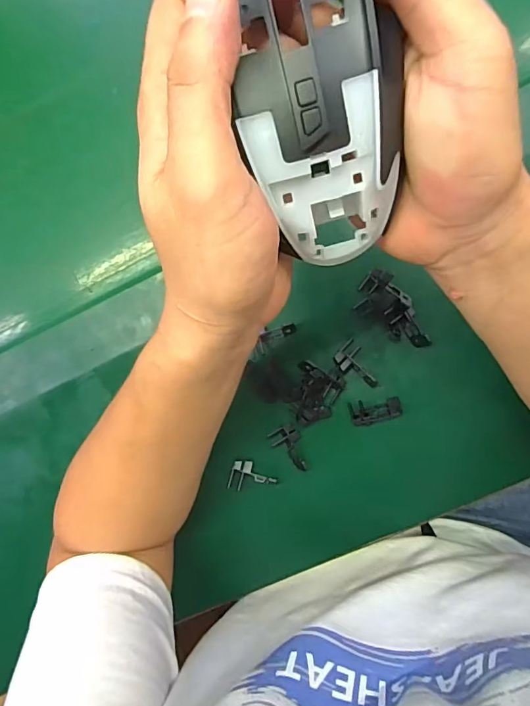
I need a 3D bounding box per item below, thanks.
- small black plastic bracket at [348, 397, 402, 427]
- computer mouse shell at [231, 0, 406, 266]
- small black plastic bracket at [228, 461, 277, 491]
[{"bbox_3d":[0.095,0.049,0.399,0.044,0.016,0.023,-15,94,7],"label":"small black plastic bracket"},{"bbox_3d":[0.022,-0.086,0.185,0.064,0.033,0.112,-10,128,-1],"label":"computer mouse shell"},{"bbox_3d":[-0.010,0.111,0.412,0.042,0.012,0.023,8,96,5],"label":"small black plastic bracket"}]

